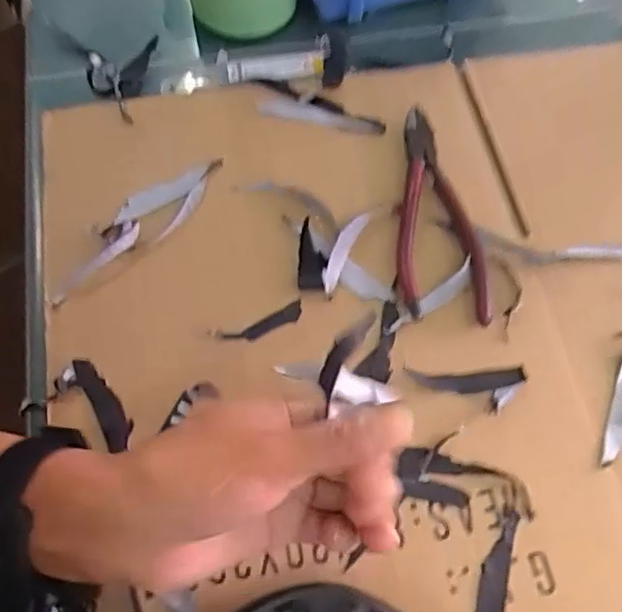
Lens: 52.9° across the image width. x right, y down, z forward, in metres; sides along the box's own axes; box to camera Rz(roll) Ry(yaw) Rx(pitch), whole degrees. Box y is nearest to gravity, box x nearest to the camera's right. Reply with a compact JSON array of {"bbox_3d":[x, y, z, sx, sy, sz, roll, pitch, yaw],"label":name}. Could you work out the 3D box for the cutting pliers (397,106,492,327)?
[{"bbox_3d":[0.076,-0.060,0.386,0.051,0.010,0.148,-1,65,-3],"label":"cutting pliers"}]

